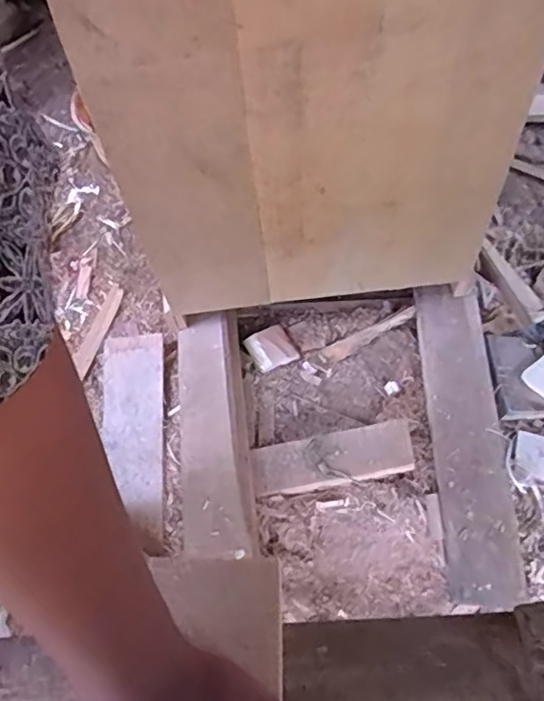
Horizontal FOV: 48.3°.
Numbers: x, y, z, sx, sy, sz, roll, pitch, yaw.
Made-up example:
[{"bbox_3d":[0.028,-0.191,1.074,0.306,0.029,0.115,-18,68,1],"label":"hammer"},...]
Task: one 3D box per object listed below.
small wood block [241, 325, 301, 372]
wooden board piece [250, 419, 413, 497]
[{"bbox_3d":[-0.002,-0.007,1.275,0.093,0.019,0.089,-25,60,-14],"label":"small wood block"},{"bbox_3d":[0.110,0.201,1.128,0.288,0.020,0.098,-12,61,2],"label":"wooden board piece"}]

